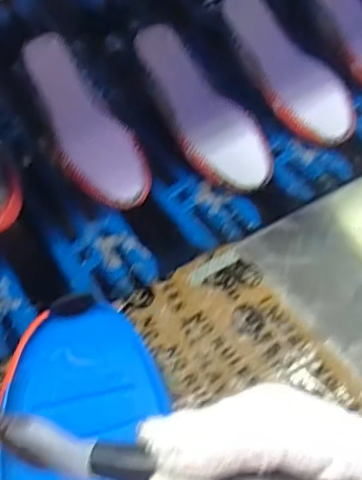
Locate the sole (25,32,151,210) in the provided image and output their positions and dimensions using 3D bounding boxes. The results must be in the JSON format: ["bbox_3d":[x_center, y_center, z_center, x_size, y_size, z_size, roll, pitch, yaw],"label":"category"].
[{"bbox_3d":[-0.122,-0.148,0.673,0.086,0.023,0.244,-28,80,-18],"label":"sole"}]

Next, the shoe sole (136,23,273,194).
[{"bbox_3d":[0.019,-0.166,0.694,0.090,0.024,0.253,-29,78,-19],"label":"shoe sole"}]

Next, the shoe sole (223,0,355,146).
[{"bbox_3d":[0.133,-0.227,0.736,0.090,0.028,0.247,-29,77,-19],"label":"shoe sole"}]

